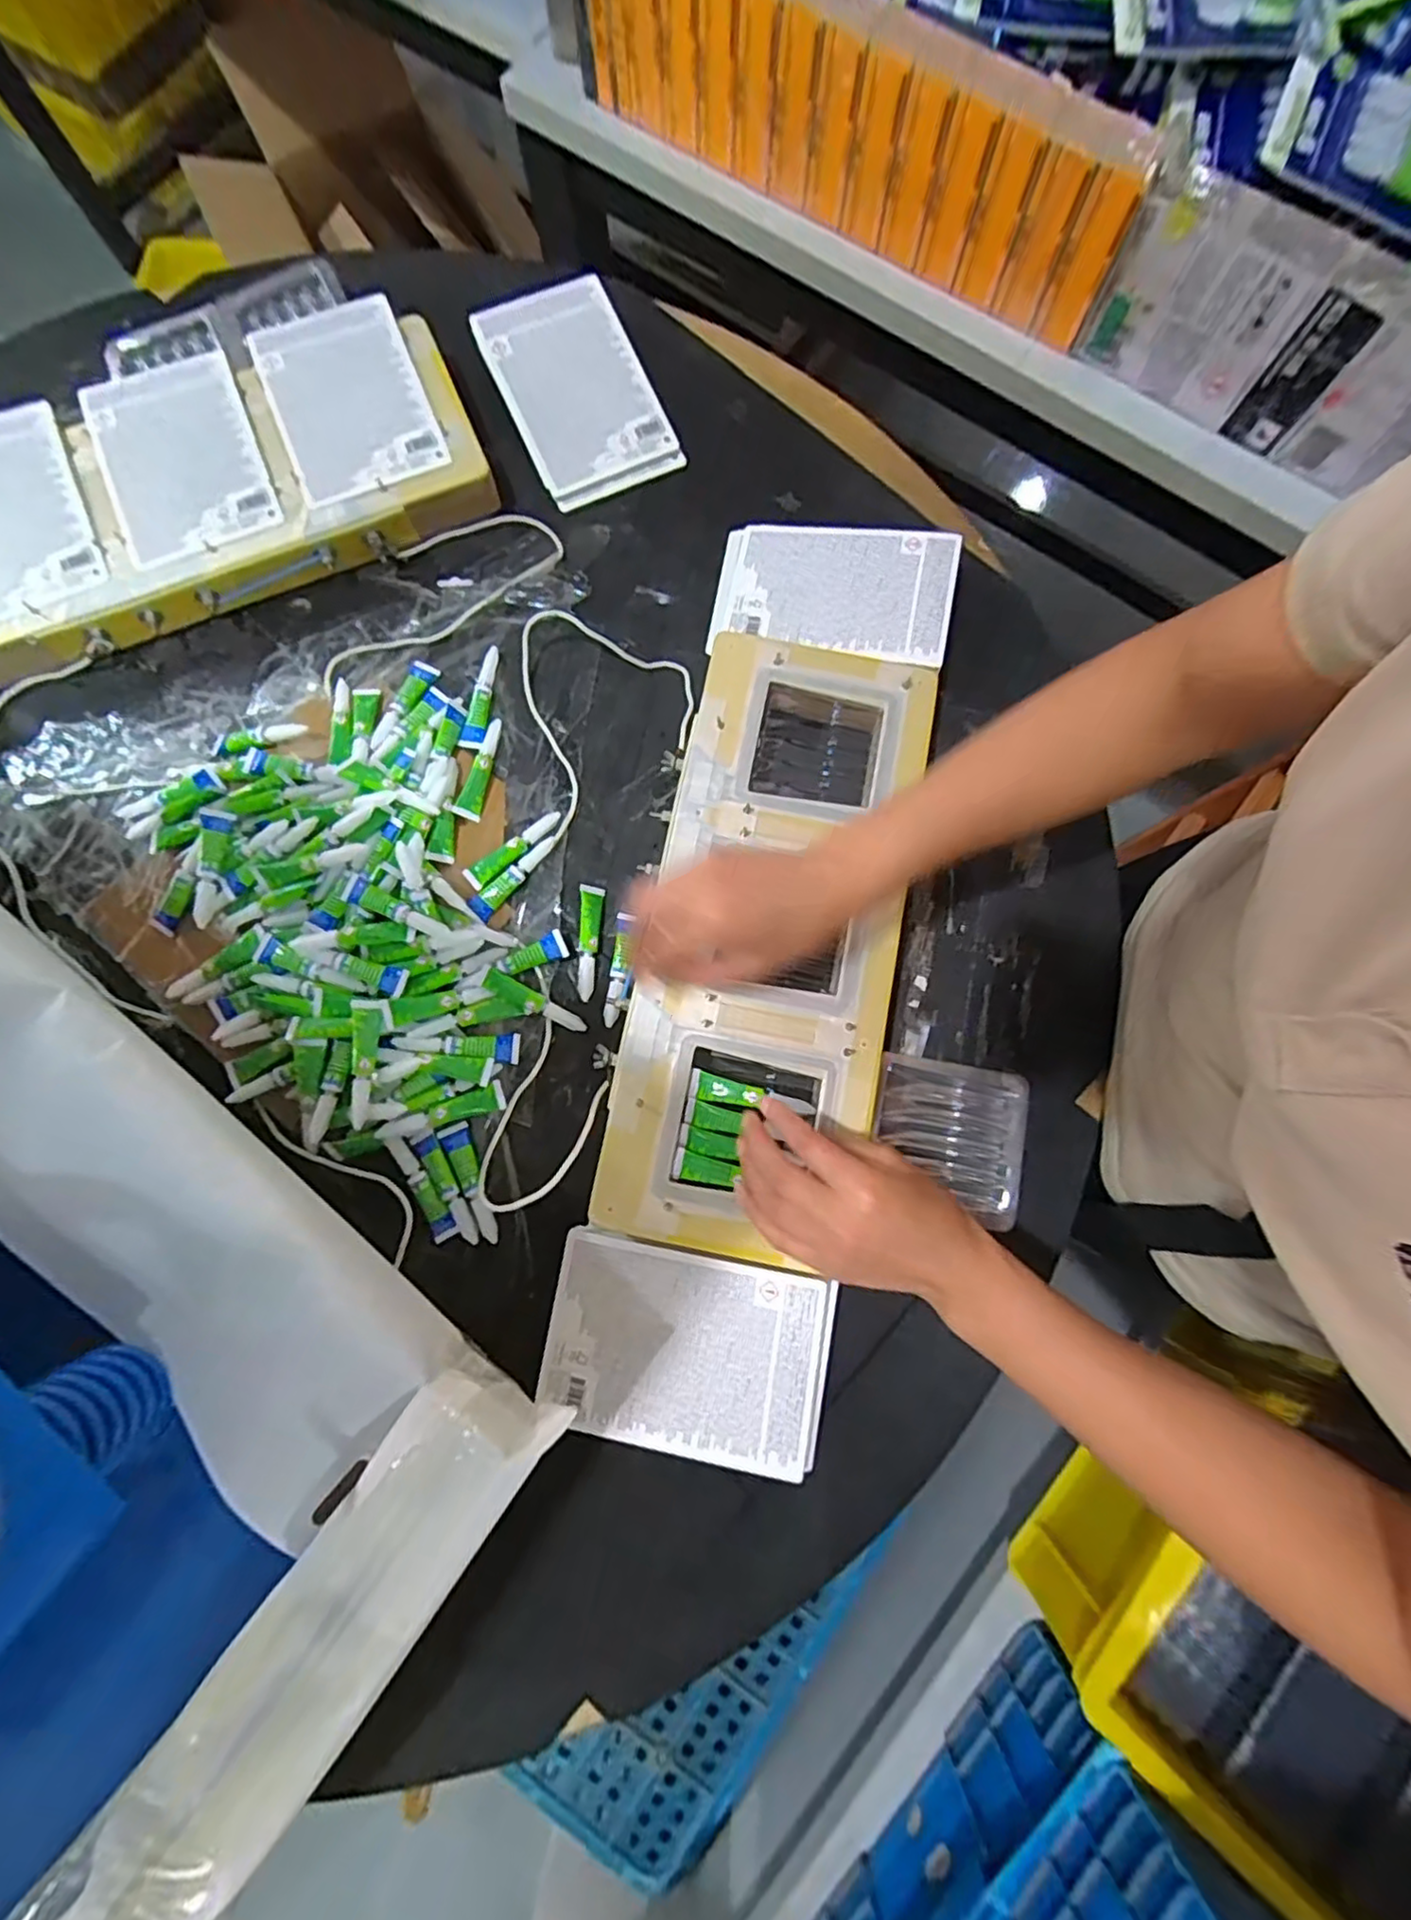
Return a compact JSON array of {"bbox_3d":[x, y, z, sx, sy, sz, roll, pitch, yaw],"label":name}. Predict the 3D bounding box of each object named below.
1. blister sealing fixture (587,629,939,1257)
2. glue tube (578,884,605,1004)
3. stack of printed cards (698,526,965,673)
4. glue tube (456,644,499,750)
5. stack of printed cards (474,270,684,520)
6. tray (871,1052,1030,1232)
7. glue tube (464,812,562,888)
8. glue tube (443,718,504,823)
[{"bbox_3d":[0.046,-0.024,0.461,0.176,0.015,0.419,15,79,1],"label":"blister sealing fixture"},{"bbox_3d":[-0.084,-0.013,0.485,0.016,0.010,0.082,4,80,-1],"label":"glue tube"},{"bbox_3d":[0.098,-0.286,0.523,0.181,0.015,0.112,12,79,12],"label":"stack of printed cards"},{"bbox_3d":[-0.171,-0.204,0.517,0.017,0.013,0.083,13,80,1],"label":"glue tube"},{"bbox_3d":[-0.108,-0.478,0.561,0.116,0.013,0.178,-25,90,-5],"label":"stack of printed cards"},{"bbox_3d":[0.166,0.121,0.459,0.101,0.025,0.098,10,80,1],"label":"tray"},{"bbox_3d":[-0.140,-0.082,0.494,0.080,0.013,0.020,-38,83,-7],"label":"glue tube"},{"bbox_3d":[-0.168,-0.144,0.504,0.021,0.013,0.081,19,80,2],"label":"glue tube"}]

